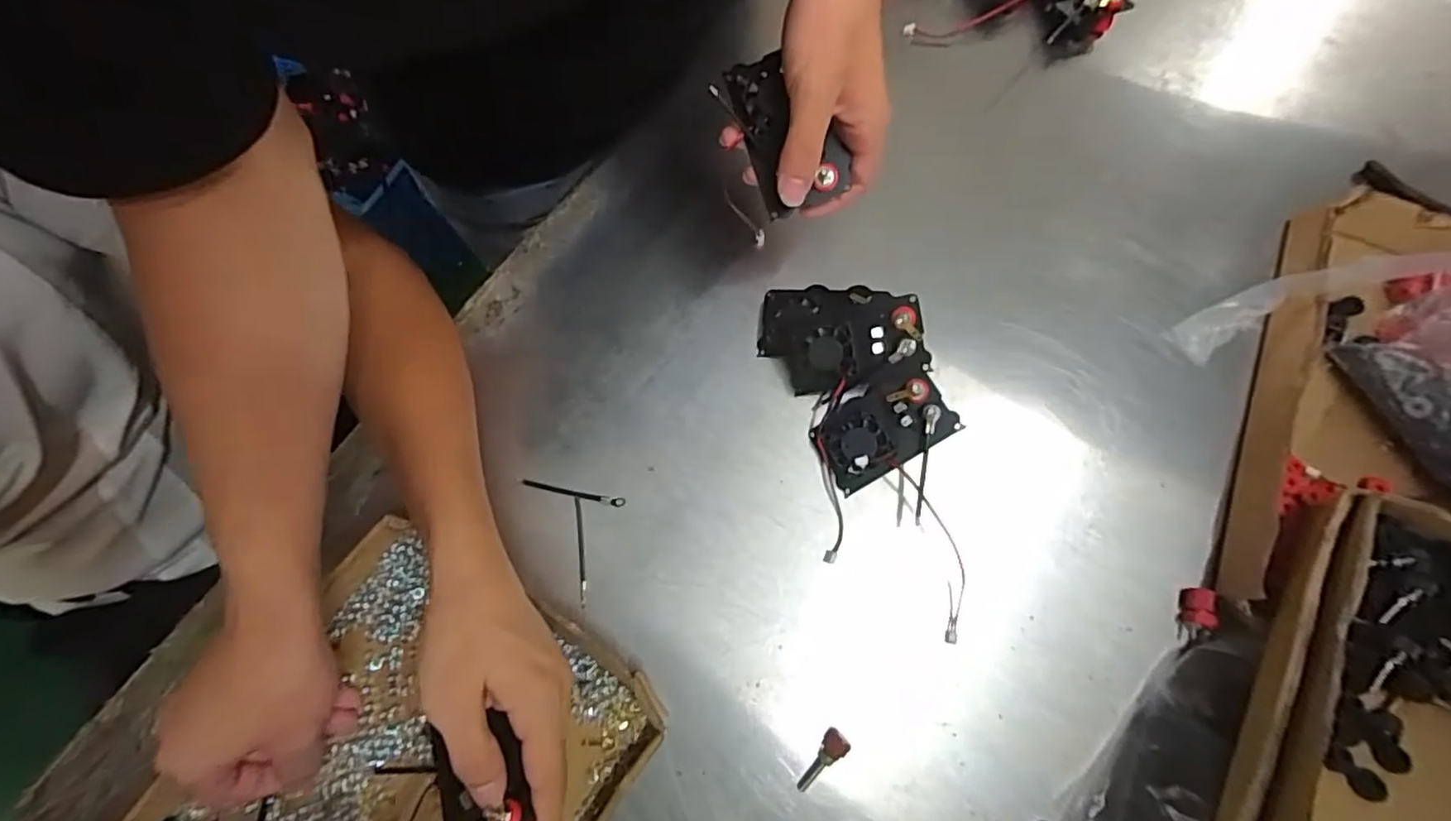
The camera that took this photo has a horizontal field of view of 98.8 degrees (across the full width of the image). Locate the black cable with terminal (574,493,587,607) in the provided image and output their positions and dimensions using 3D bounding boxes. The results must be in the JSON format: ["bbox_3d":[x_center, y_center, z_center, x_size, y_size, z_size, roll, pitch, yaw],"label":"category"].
[{"bbox_3d":[-0.099,0.095,0.422,0.005,0.004,0.073,-8,74,-1],"label":"black cable with terminal"}]

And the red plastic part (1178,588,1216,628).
[{"bbox_3d":[0.301,0.125,0.398,0.012,0.022,0.024,18,75,6],"label":"red plastic part"}]

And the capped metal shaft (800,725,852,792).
[{"bbox_3d":[0.060,0.218,0.387,0.014,0.013,0.041,39,92,11],"label":"capped metal shaft"}]

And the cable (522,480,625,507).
[{"bbox_3d":[-0.106,0.058,0.433,0.073,0.004,0.007,10,74,4],"label":"cable"}]

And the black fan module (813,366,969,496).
[{"bbox_3d":[0.106,0.010,0.429,0.090,0.018,0.060,-33,74,6],"label":"black fan module"}]

